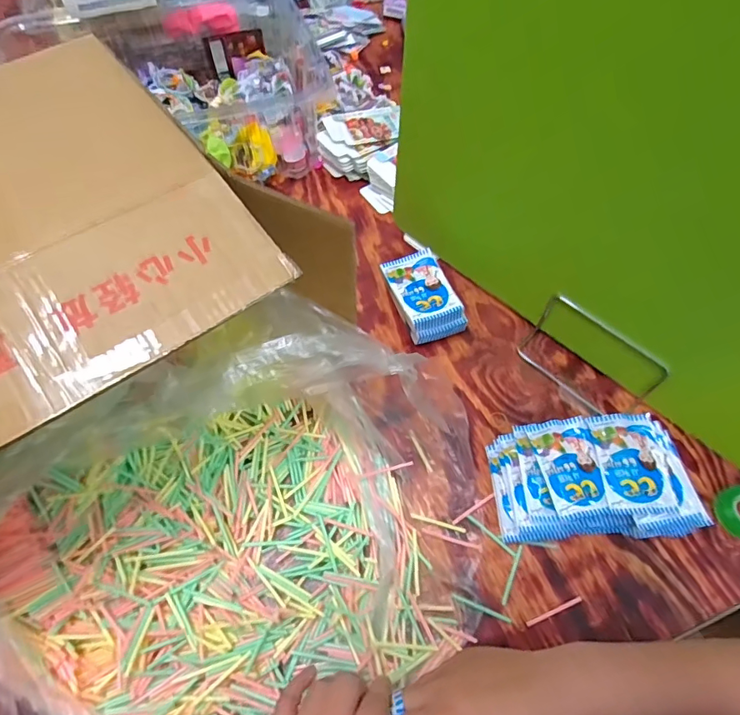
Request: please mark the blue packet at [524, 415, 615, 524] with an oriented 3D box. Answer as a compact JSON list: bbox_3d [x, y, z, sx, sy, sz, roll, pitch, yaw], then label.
[{"bbox_3d":[0.205,0.111,0.505,0.059,0.013,0.103,-9,61,-5],"label":"blue packet"}]

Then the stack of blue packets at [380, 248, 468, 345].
[{"bbox_3d":[0.067,-0.075,0.633,0.075,0.050,0.117,-18,62,-9],"label":"stack of blue packets"}]

